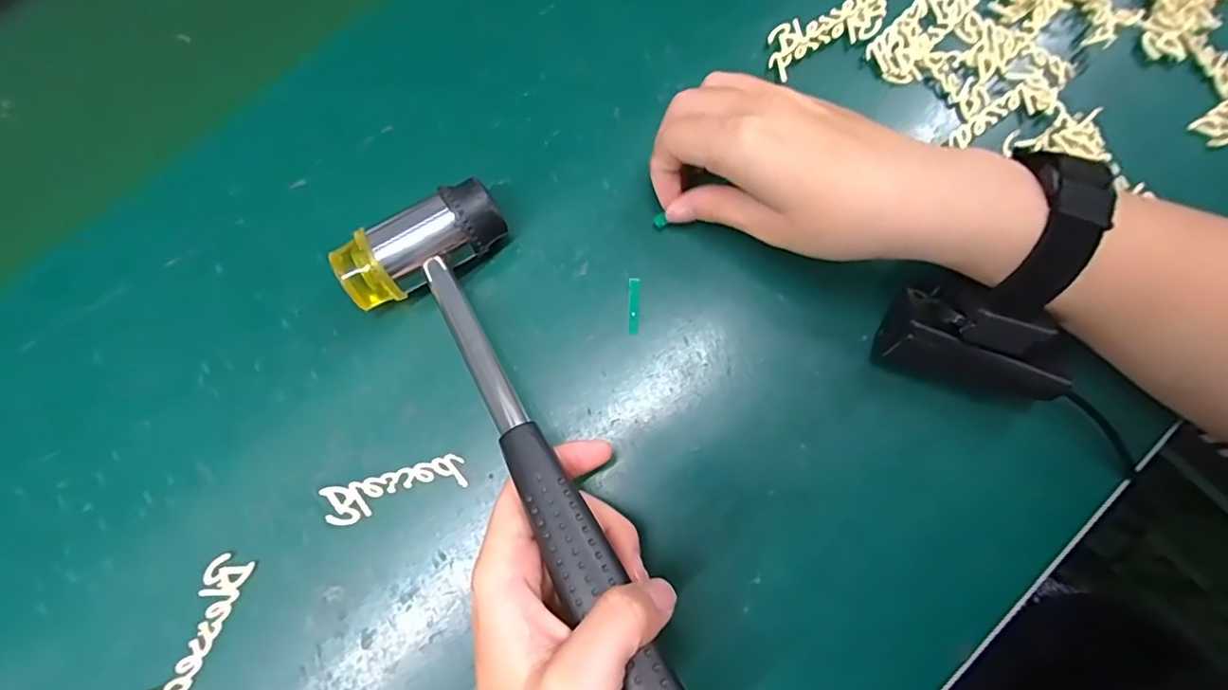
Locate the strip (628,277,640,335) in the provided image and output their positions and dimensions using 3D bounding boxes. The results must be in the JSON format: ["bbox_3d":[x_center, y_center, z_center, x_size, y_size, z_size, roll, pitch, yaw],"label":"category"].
[{"bbox_3d":[0.010,-0.020,0.281,0.005,0.004,0.028,1,78,1],"label":"strip"}]

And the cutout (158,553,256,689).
[{"bbox_3d":[-0.183,0.125,0.252,0.017,0.004,0.063,21,79,6],"label":"cutout"}]

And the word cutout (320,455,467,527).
[{"bbox_3d":[-0.101,0.067,0.264,0.064,0.004,0.018,-15,78,-2],"label":"word cutout"}]

